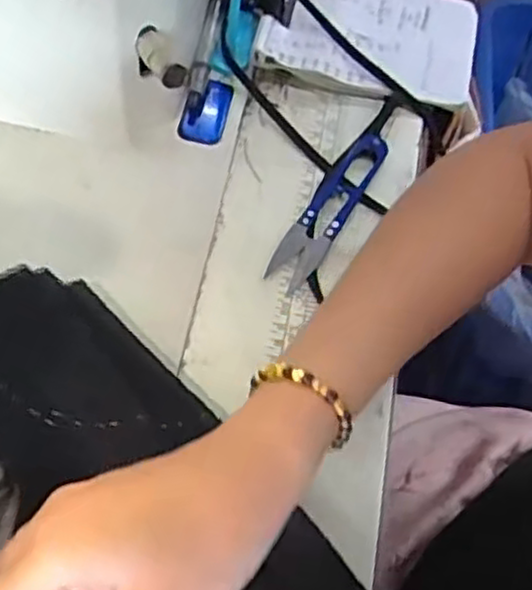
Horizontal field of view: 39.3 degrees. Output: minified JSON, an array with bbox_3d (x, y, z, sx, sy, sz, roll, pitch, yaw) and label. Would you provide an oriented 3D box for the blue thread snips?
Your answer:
[{"bbox_3d":[0.039,-0.054,0.457,0.029,0.014,0.119,27,65,15],"label":"blue thread snips"}]

